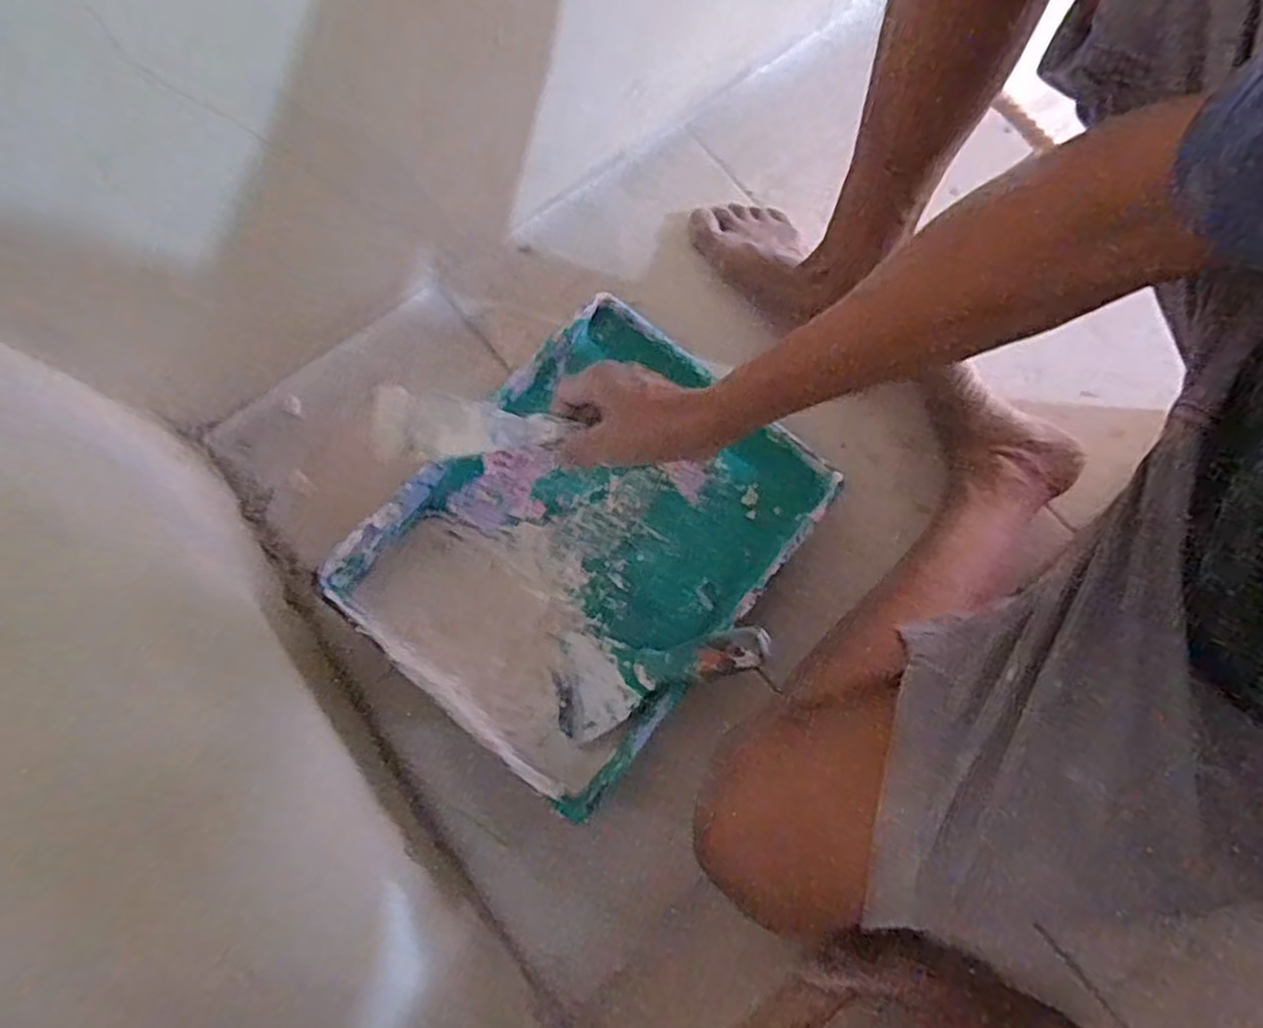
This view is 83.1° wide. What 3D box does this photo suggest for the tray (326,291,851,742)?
[{"bbox_3d":[-0.028,0.015,0.591,0.285,0.062,0.336,40,80,9],"label":"tray"}]

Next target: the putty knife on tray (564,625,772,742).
[{"bbox_3d":[0.019,0.116,0.546,0.182,0.017,0.076,-23,75,31],"label":"putty knife on tray"}]

